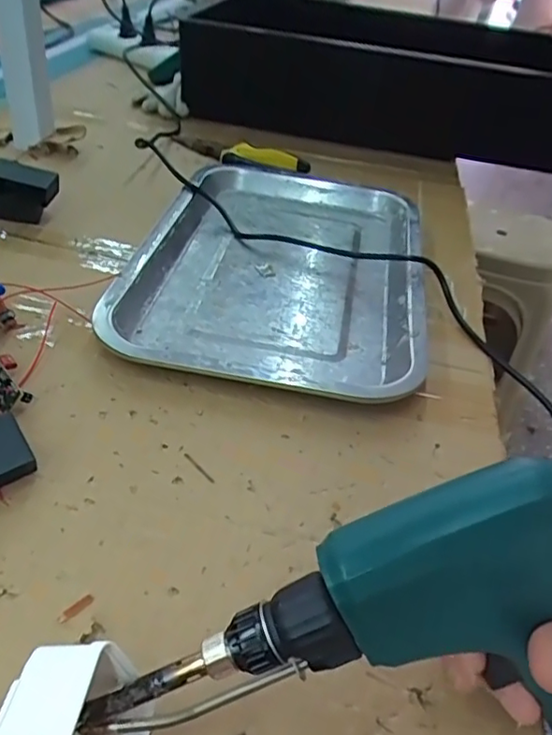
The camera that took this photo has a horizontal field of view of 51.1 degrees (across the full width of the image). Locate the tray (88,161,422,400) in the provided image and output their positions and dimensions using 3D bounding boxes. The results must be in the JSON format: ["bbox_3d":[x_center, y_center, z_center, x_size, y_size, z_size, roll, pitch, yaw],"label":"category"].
[{"bbox_3d":[0.008,-0.082,0.443,0.203,0.021,0.295,11,40,4],"label":"tray"}]

